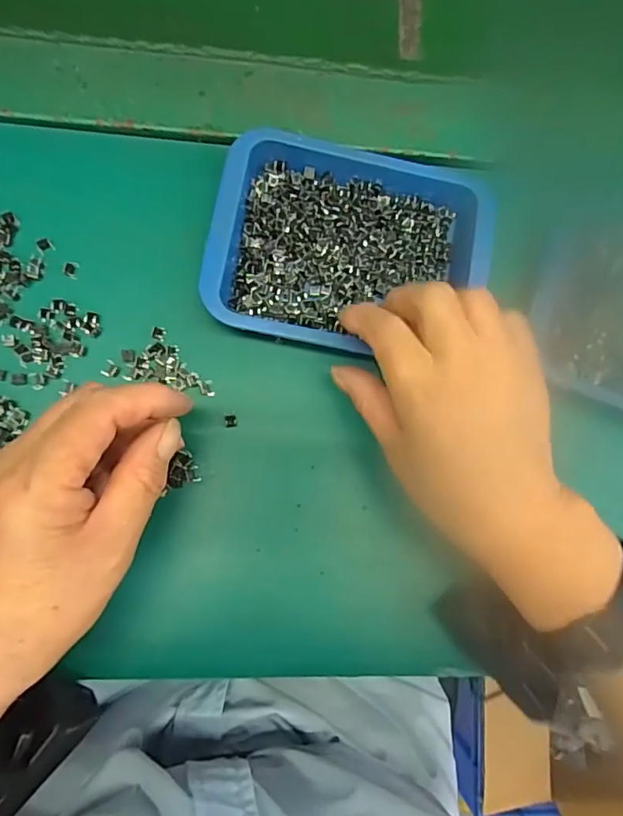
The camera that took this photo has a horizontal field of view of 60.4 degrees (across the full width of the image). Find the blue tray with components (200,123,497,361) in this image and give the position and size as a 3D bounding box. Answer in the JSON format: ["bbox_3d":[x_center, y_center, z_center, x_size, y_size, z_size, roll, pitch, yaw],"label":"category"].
[{"bbox_3d":[0.023,-0.093,0.308,0.156,0.021,0.117,8,81,-5],"label":"blue tray with components"}]

